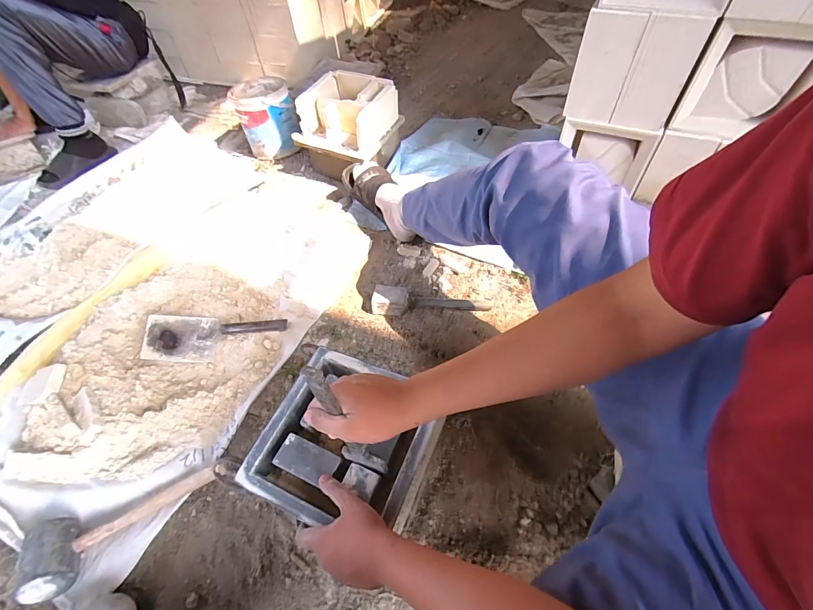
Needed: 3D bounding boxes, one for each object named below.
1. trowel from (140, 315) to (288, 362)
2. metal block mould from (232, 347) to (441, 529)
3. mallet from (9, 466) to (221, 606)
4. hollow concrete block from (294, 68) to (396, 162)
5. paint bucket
[{"bbox_3d":[-0.404,0.054,0.801,0.279,0.047,0.109,-9,53,-3],"label":"trowel"},{"bbox_3d":[-0.091,0.226,0.607,0.241,0.121,0.237,19,59,15],"label":"metal block mould"},{"bbox_3d":[-0.424,0.344,0.589,0.290,0.072,0.107,-19,54,-11],"label":"mallet"},{"bbox_3d":[-0.171,-0.533,1.045,0.225,0.123,0.222,21,57,21],"label":"hollow concrete block"},{"bbox_3d":[-0.441,-0.598,1.179,0.171,0.155,0.198,-21,58,-13],"label":"paint bucket"}]

